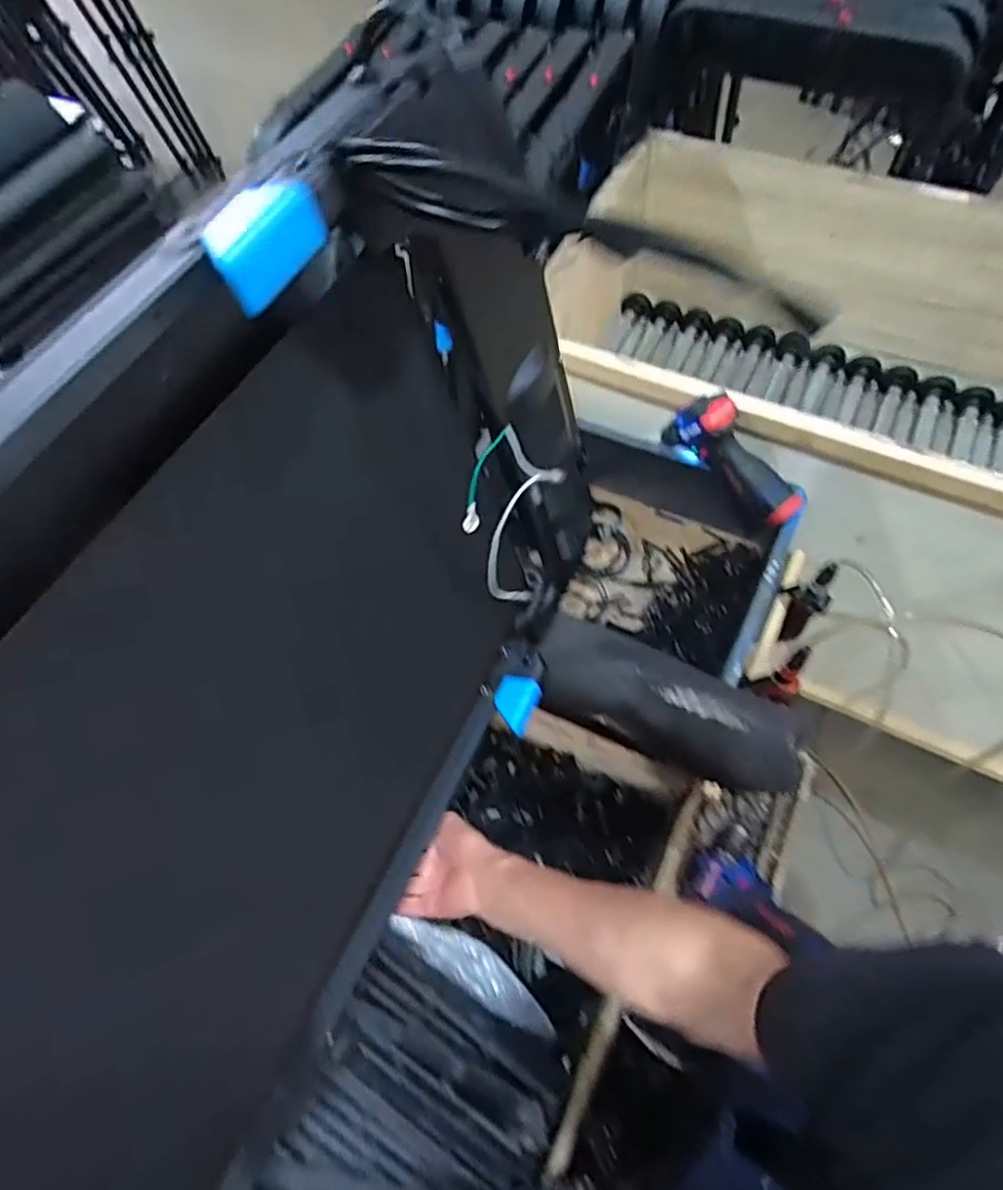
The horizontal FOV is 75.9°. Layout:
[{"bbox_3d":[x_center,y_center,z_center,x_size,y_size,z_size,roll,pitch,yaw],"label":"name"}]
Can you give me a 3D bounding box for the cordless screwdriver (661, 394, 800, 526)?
[{"bbox_3d":[0.324,-0.183,0.913,0.054,0.129,0.208,-43,89,-17],"label":"cordless screwdriver"}]

